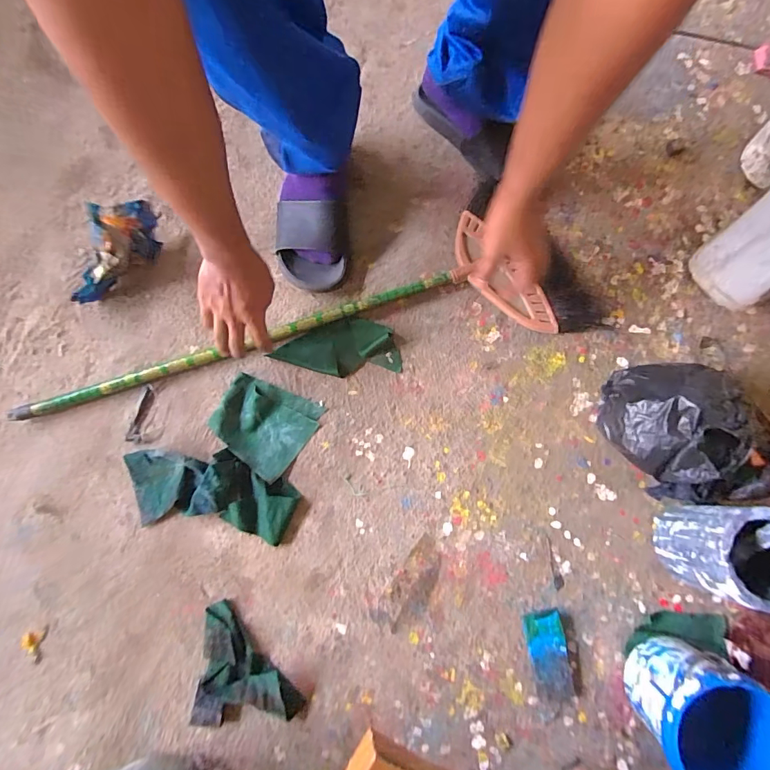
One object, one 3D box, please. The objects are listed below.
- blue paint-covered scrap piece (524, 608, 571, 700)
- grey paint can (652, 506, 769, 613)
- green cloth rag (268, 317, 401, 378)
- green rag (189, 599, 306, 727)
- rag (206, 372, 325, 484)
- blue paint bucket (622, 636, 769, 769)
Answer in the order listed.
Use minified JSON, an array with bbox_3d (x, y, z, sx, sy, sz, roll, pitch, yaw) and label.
[{"bbox_3d":[0.211,0.349,0.560,0.048,0.017,0.101,-10,78,0],"label":"blue paint-covered scrap piece"},{"bbox_3d":[0.404,0.197,0.522,0.090,0.148,0.099,0,78,2],"label":"grey paint can"},{"bbox_3d":[-0.076,-0.057,0.654,0.188,0.036,0.083,-6,78,0],"label":"green cloth rag"},{"bbox_3d":[-0.204,0.388,0.566,0.112,0.026,0.170,-43,80,-7],"label":"green rag"},{"bbox_3d":[-0.182,0.052,0.644,0.142,0.018,0.123,35,81,9],"label":"rag"},{"bbox_3d":[0.359,0.373,0.491,0.132,0.135,0.126,0,78,2],"label":"blue paint bucket"}]

